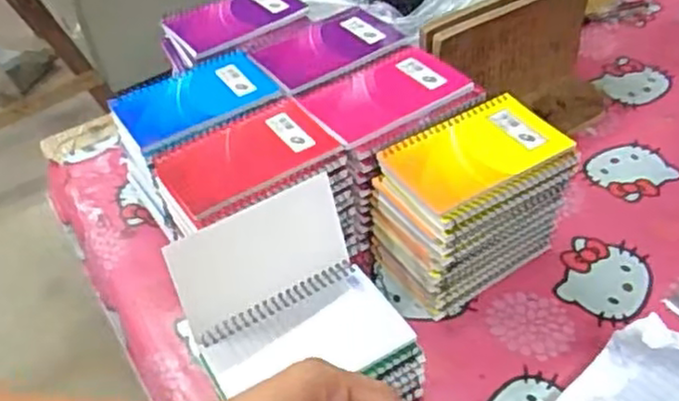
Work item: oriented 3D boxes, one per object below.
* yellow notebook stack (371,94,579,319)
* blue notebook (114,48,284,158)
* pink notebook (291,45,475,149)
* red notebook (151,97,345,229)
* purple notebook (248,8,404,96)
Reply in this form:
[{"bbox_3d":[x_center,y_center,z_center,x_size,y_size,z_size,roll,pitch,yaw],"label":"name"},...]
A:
[{"bbox_3d":[0.106,0.006,0.585,0.140,0.116,0.093,-26,48,-19],"label":"yellow notebook stack"},{"bbox_3d":[-0.128,-0.092,0.627,0.129,0.007,0.100,-28,48,-21],"label":"blue notebook"},{"bbox_3d":[0.038,-0.090,0.620,0.128,0.017,0.097,-25,48,-19],"label":"pink notebook"},{"bbox_3d":[-0.075,-0.037,0.569,0.134,0.010,0.089,-30,49,-22],"label":"red notebook"},{"bbox_3d":[-0.012,-0.144,0.674,0.133,0.017,0.088,-24,47,-17],"label":"purple notebook"}]

